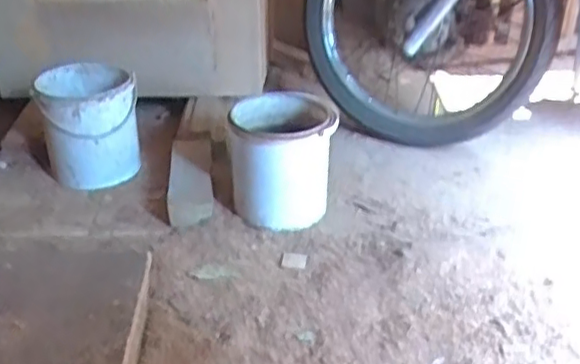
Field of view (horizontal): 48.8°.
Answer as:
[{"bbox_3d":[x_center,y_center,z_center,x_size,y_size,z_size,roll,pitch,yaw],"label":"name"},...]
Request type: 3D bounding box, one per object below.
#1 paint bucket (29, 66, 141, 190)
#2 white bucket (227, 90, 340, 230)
[{"bbox_3d":[-0.384,-0.104,1.226,0.177,0.199,0.177,0,33,0],"label":"paint bucket"},{"bbox_3d":[-0.019,-0.048,1.179,0.173,0.216,0.177,0,33,0],"label":"white bucket"}]

